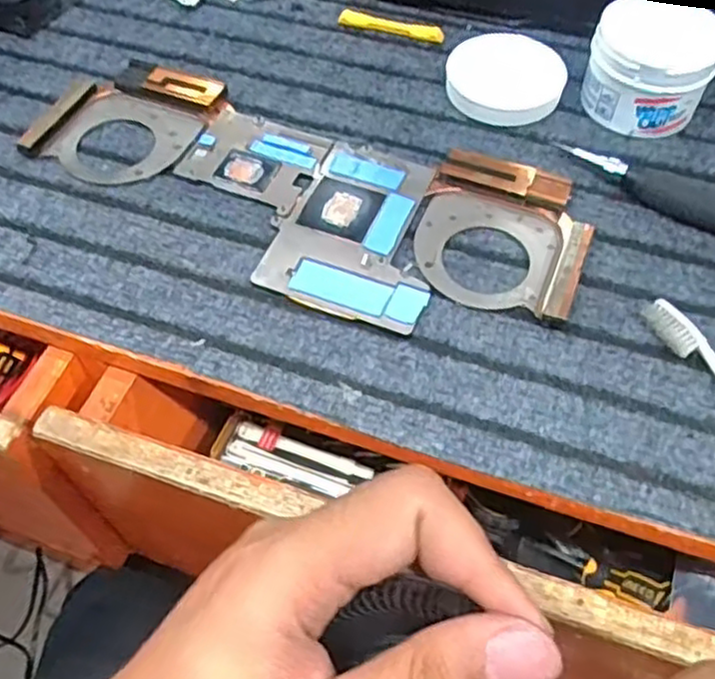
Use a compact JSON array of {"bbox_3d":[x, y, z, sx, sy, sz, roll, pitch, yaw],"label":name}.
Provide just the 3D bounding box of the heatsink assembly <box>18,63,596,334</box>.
[{"bbox_3d":[-0.040,-0.090,0.428,0.345,0.013,0.138,19,59,12],"label":"heatsink assembly"}]

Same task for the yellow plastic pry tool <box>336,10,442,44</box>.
[{"bbox_3d":[0.025,-0.229,0.522,0.077,0.009,0.010,14,58,9],"label":"yellow plastic pry tool"}]

